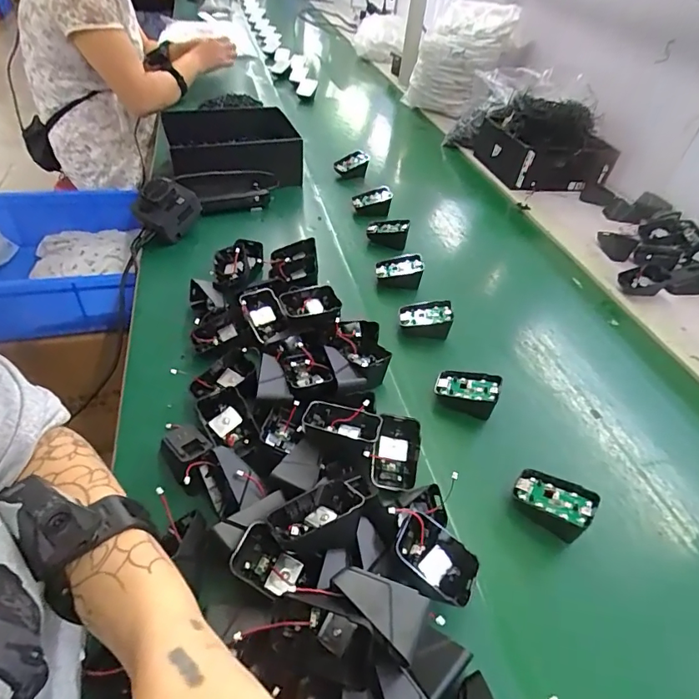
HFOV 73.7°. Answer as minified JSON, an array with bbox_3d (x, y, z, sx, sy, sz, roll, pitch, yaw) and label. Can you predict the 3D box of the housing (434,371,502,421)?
[{"bbox_3d":[0.131,0.051,0.526,0.067,0.042,0.045,15,42,10],"label":"housing"}]

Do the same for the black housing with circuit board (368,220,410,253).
[{"bbox_3d":[0.064,-0.193,0.768,0.069,0.049,0.025,16,47,12],"label":"black housing with circuit board"}]

